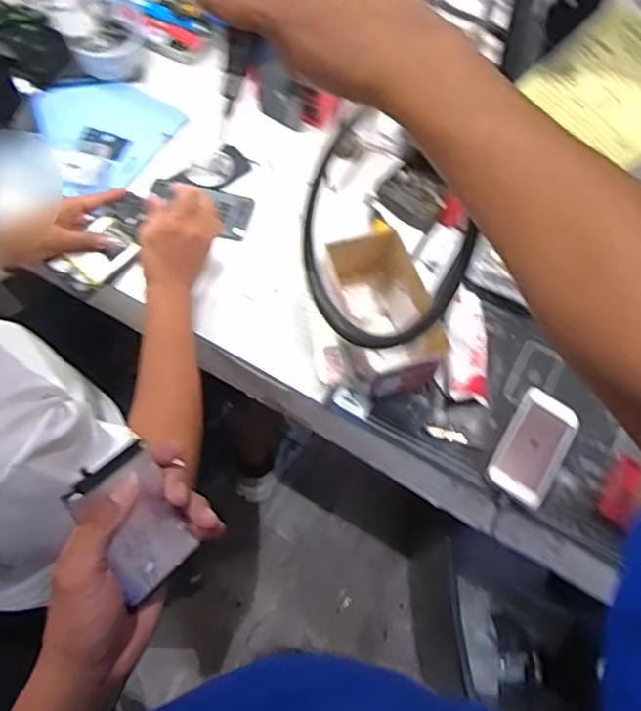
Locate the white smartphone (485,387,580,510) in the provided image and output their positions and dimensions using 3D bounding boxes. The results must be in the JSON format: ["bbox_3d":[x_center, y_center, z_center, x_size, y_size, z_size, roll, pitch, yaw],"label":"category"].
[{"bbox_3d":[0.252,0.107,0.745,0.070,0.011,0.130,26,76,22],"label":"white smartphone"}]

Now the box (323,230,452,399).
[{"bbox_3d":[0.076,-0.043,0.773,0.105,0.100,0.186,-18,68,-11],"label":"box"}]

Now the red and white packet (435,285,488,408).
[{"bbox_3d":[0.180,-0.016,0.784,0.061,0.034,0.143,4,80,-1],"label":"red and white packet"}]

